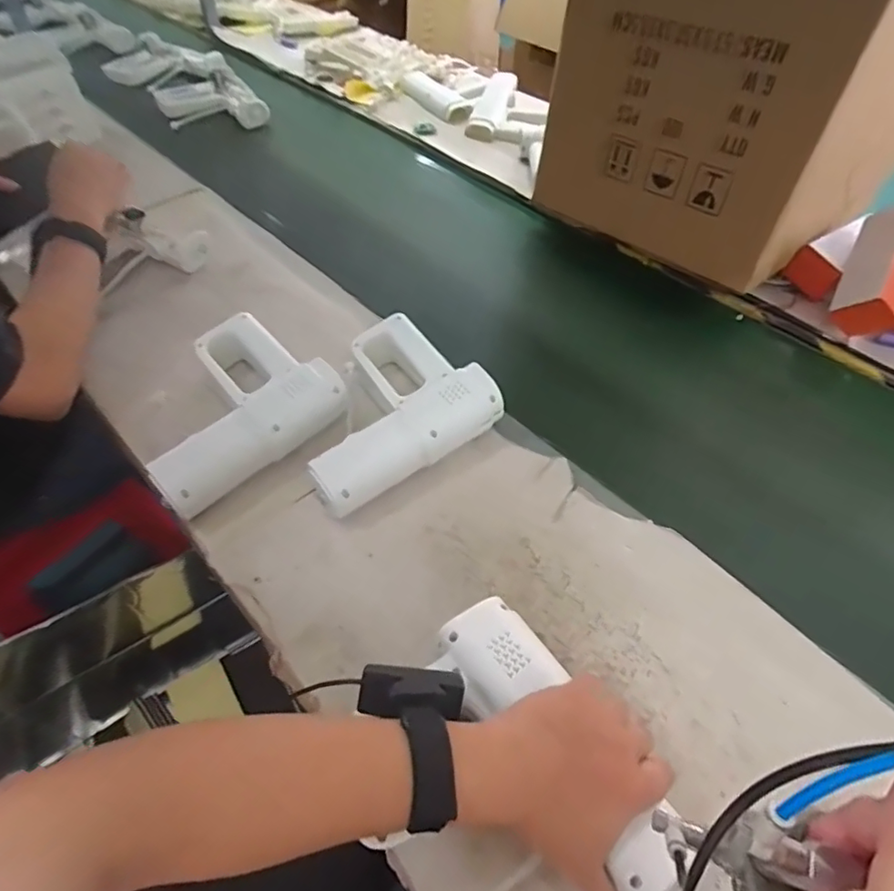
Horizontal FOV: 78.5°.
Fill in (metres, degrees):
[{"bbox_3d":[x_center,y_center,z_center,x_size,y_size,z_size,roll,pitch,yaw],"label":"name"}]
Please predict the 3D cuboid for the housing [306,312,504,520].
[{"bbox_3d":[-0.075,-0.045,0.603,0.208,0.059,0.188,-30,58,-22],"label":"housing"}]

